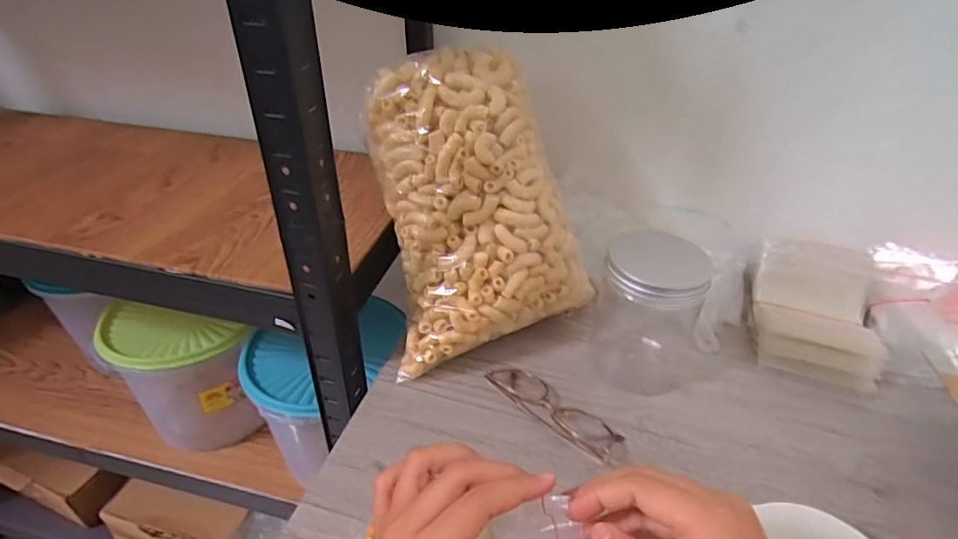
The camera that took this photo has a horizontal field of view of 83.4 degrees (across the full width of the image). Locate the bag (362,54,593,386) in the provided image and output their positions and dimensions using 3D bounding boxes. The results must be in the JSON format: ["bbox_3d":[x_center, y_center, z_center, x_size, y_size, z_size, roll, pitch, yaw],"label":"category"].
[{"bbox_3d":[-0.016,-0.066,0.526,0.192,0.285,0.085,-18,2,3],"label":"bag"}]

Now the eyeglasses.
[{"bbox_3d":[0.066,0.124,0.479,0.039,0.029,0.129,-27,44,-35],"label":"eyeglasses"}]

